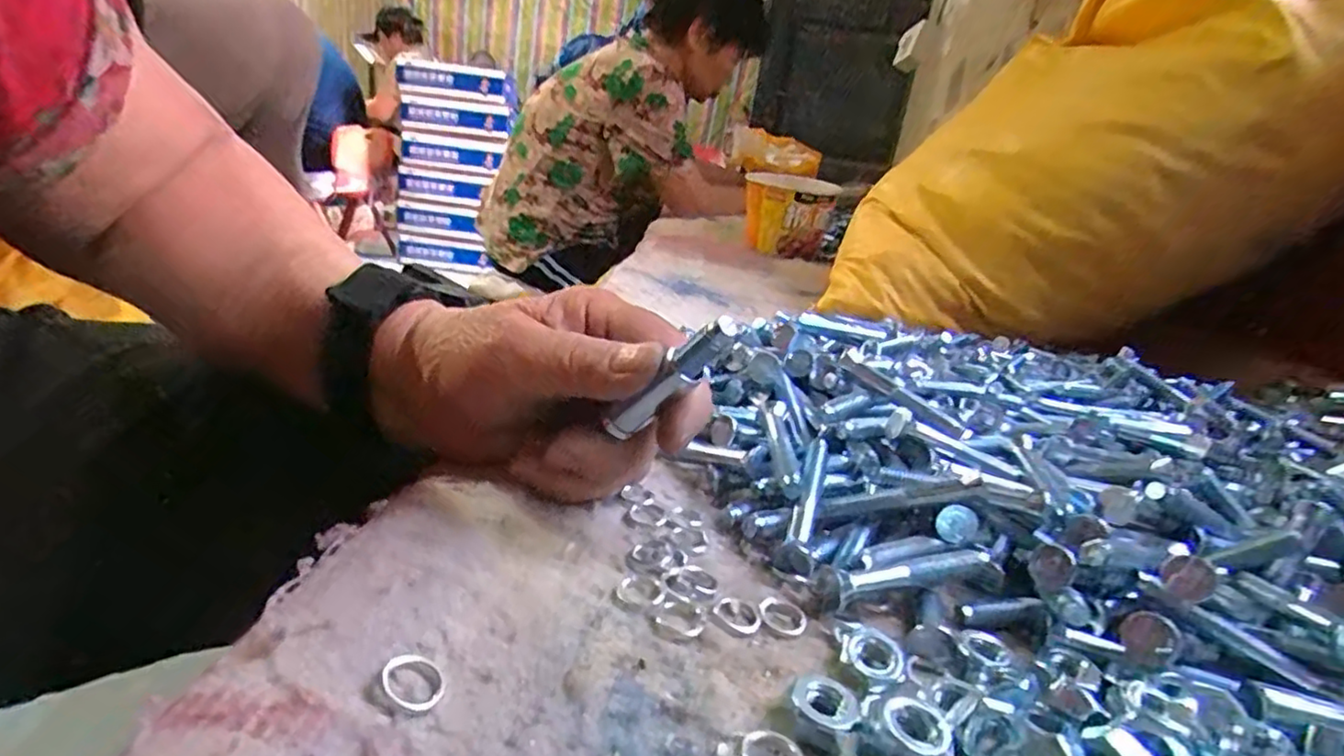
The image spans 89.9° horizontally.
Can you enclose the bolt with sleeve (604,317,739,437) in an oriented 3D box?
[{"bbox_3d":[0.000,0.001,0.203,0.007,0.058,0.008,-16,68,-49],"label":"bolt with sleeve"}]

